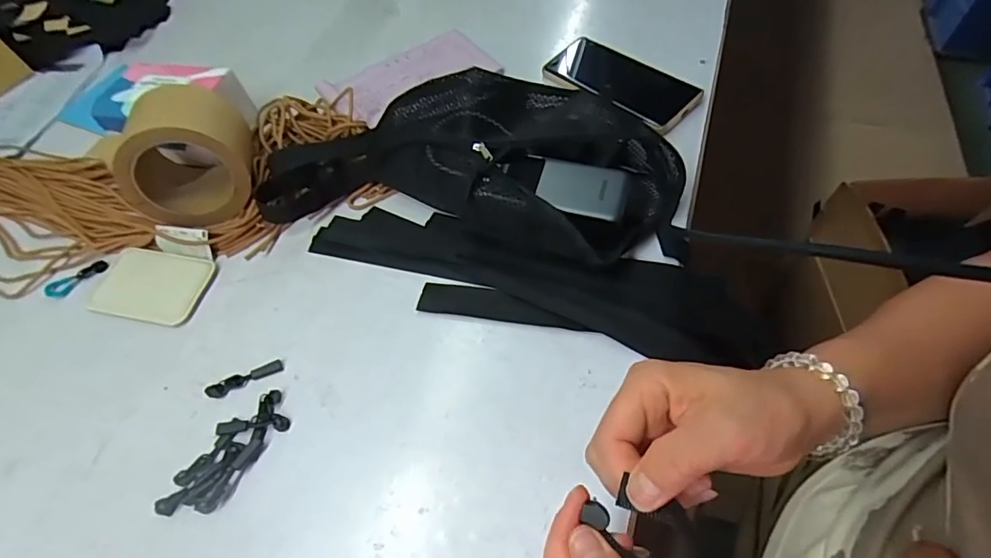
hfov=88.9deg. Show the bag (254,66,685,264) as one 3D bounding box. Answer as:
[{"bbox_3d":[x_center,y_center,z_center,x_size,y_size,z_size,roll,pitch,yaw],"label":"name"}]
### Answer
[{"bbox_3d":[-0.022,-0.118,0.475,0.378,0.066,0.204,7,58,9],"label":"bag"}]

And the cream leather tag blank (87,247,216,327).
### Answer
[{"bbox_3d":[-0.312,0.005,0.457,0.101,0.009,0.066,8,59,10],"label":"cream leather tag blank"}]

